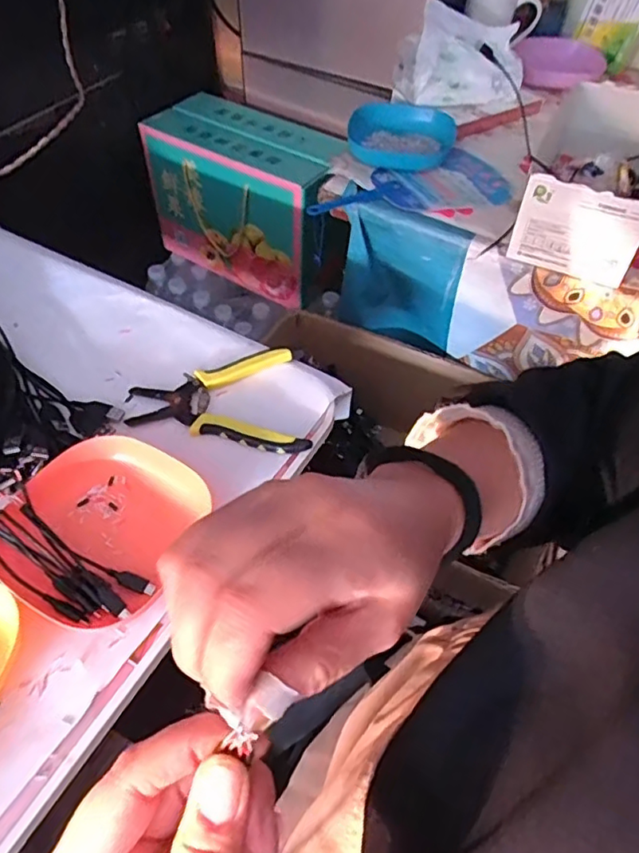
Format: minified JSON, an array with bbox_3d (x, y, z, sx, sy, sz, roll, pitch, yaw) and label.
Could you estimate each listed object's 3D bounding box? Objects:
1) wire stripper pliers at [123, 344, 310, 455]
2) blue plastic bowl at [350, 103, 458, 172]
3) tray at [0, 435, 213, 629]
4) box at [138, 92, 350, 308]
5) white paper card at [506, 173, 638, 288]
[{"bbox_3d":[-0.081,-0.034,0.524,0.162,0.015,0.112,11,53,6],"label":"wire stripper pliers"},{"bbox_3d":[0.108,-0.377,0.756,0.141,0.032,0.125,8,53,4],"label":"blue plastic bowl"},{"bbox_3d":[-0.165,0.073,0.428,0.127,0.028,0.134,21,55,13],"label":"tray"},{"bbox_3d":[-0.120,-0.394,1.013,0.334,0.231,0.159,30,57,19],"label":"box"},{"bbox_3d":[0.259,-0.197,0.582,0.118,0.098,0.008,21,59,16],"label":"white paper card"}]

